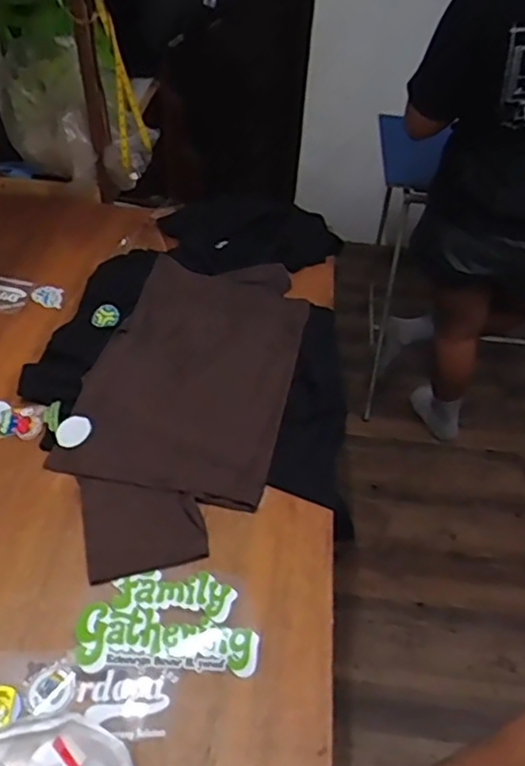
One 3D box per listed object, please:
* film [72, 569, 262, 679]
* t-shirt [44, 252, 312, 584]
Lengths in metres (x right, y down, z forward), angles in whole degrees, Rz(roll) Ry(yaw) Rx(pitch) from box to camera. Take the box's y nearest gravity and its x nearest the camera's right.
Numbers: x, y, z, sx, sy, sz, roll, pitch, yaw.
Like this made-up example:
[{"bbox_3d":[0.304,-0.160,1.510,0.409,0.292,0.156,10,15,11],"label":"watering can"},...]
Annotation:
[{"bbox_3d":[-0.123,0.318,0.855,0.235,0.011,0.134,3,46,1],"label":"film"},{"bbox_3d":[-0.129,0.003,1.121,0.338,0.021,0.689,12,49,8],"label":"t-shirt"}]

